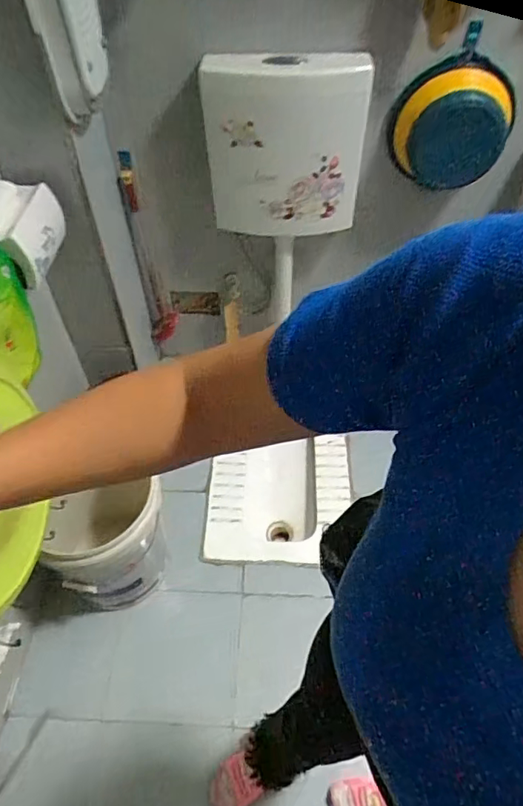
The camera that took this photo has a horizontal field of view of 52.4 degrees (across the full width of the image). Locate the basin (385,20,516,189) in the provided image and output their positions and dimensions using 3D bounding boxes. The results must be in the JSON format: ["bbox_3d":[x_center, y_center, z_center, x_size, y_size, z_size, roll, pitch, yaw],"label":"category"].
[{"bbox_3d":[0.468,-0.700,1.302,0.279,0.318,0.101,-2,50,-1],"label":"basin"}]

